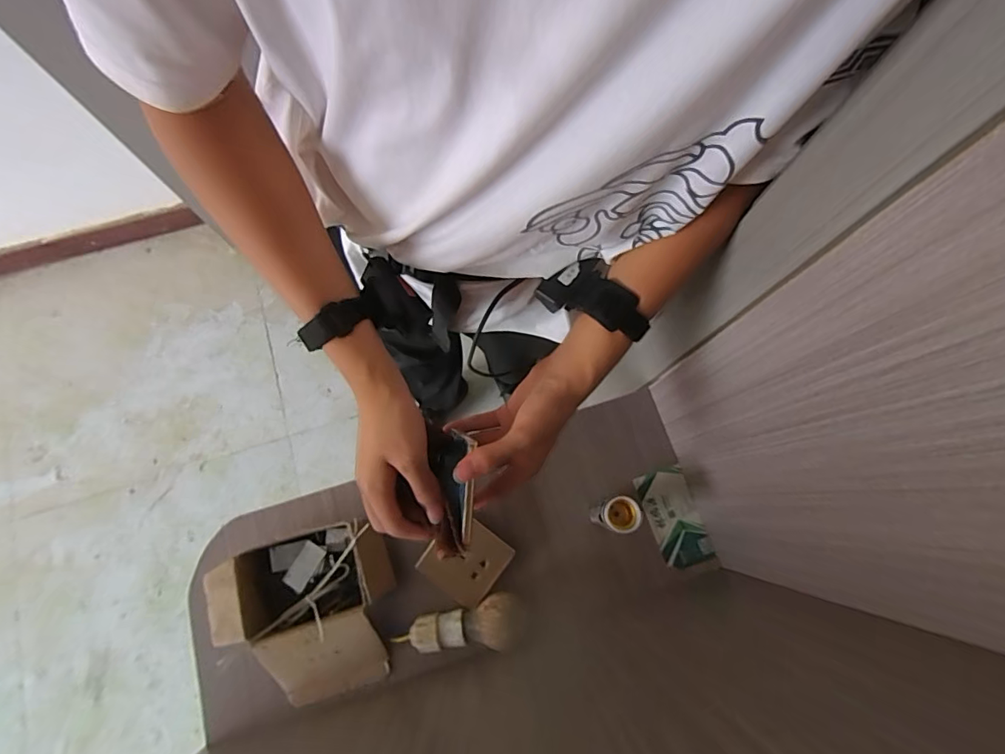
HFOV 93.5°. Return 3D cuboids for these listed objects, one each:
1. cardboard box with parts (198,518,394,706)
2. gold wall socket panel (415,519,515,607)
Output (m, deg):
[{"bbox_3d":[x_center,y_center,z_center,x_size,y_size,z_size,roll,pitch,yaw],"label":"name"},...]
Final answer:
[{"bbox_3d":[-0.217,0.276,0.544,0.195,0.074,0.184,-16,76,-2],"label":"cardboard box with parts"},{"bbox_3d":[-0.044,0.216,0.564,0.086,0.005,0.081,37,73,2],"label":"gold wall socket panel"}]

